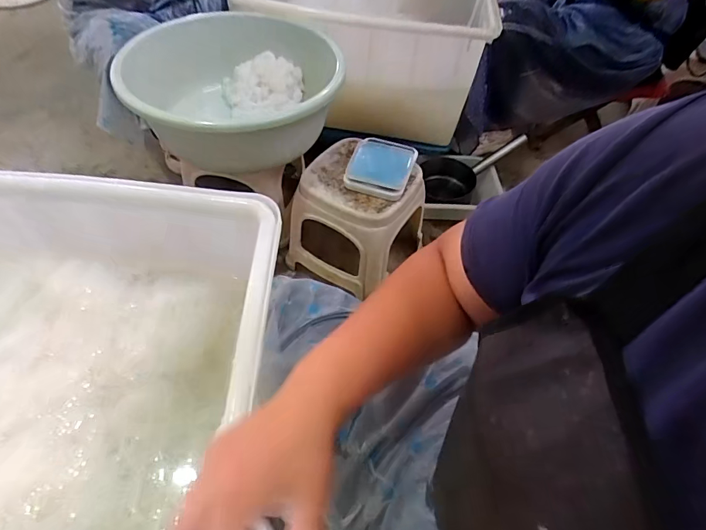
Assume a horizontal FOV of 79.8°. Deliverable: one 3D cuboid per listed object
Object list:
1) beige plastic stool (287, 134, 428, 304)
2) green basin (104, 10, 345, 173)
[{"bbox_3d":[0.008,-0.114,1.014,0.252,0.219,0.254,23,54,14],"label":"beige plastic stool"},{"bbox_3d":[-0.258,-0.389,1.008,0.498,0.229,0.498,2,52,-2],"label":"green basin"}]

